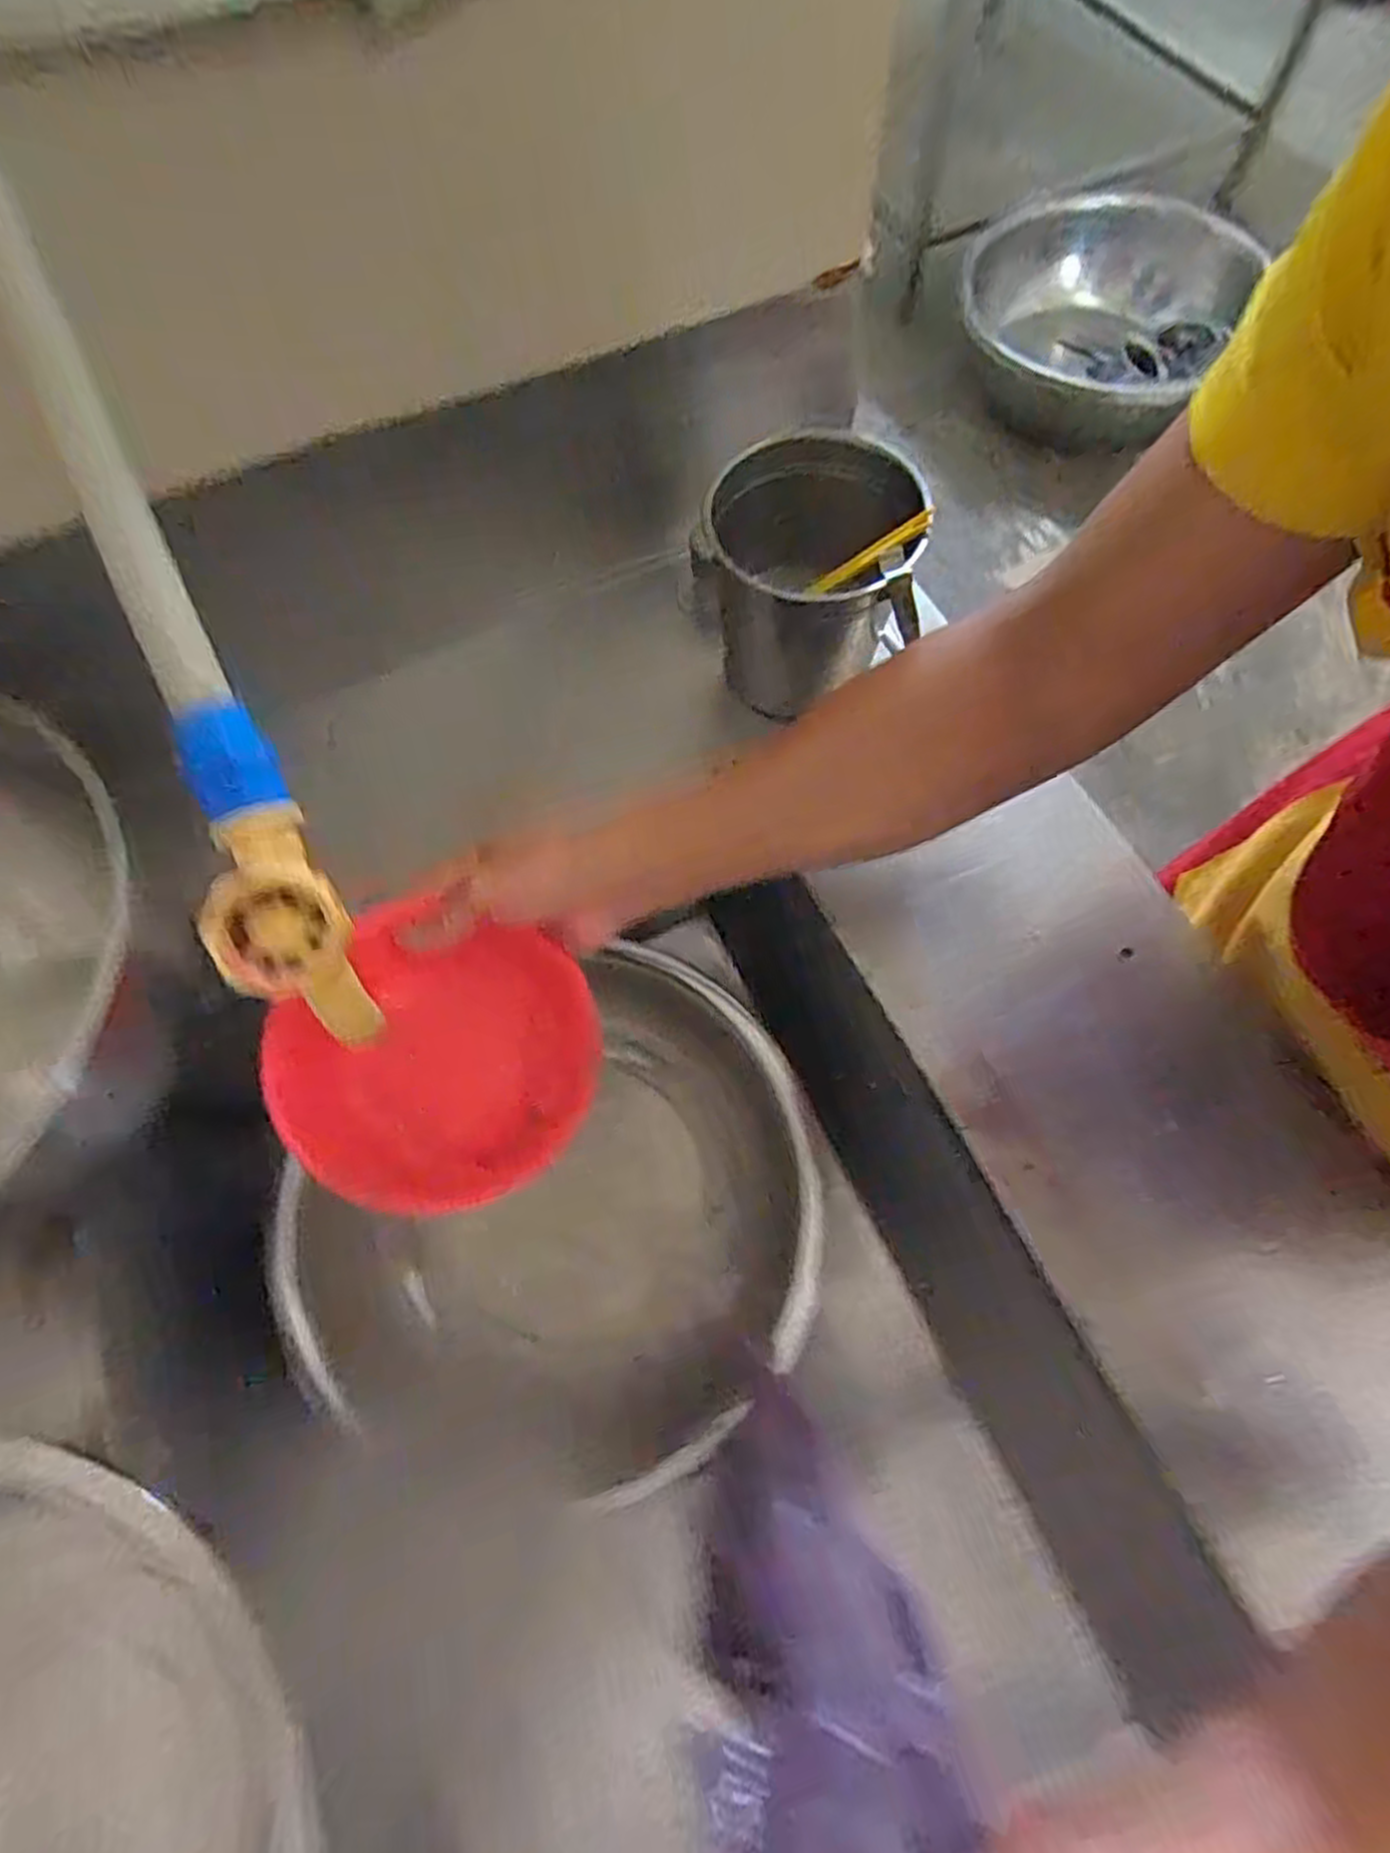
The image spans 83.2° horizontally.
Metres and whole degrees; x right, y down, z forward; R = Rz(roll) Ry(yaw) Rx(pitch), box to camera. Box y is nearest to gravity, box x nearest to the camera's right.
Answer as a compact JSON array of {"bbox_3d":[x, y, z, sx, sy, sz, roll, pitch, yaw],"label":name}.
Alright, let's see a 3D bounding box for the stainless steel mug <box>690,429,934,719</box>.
[{"bbox_3d":[0.076,-0.231,0.543,0.151,0.144,0.142,-1,69,1],"label":"stainless steel mug"}]

